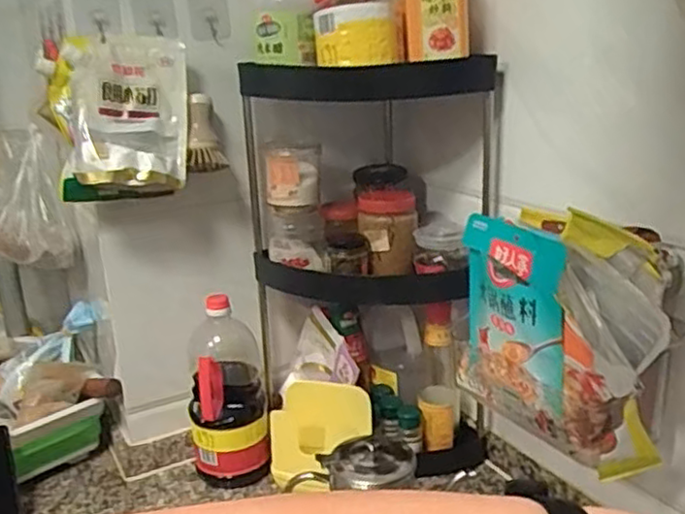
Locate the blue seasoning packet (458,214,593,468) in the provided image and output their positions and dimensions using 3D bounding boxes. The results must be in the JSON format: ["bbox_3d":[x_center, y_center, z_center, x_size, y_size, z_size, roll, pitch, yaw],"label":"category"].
[{"bbox_3d":[0.187,0.080,0.755,0.030,0.224,0.188,-10,19,-22],"label":"blue seasoning packet"}]

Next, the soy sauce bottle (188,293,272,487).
[{"bbox_3d":[-0.168,0.188,0.989,0.112,0.250,0.091,-6,18,-11],"label":"soy sauce bottle"}]

